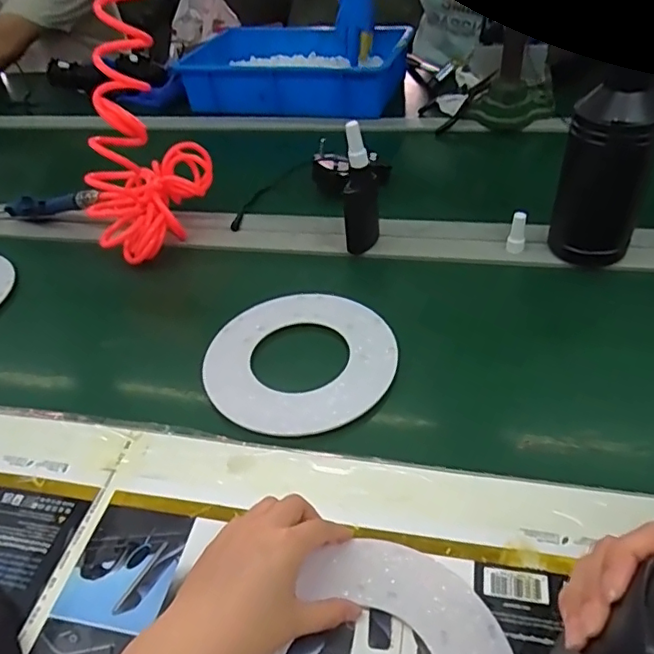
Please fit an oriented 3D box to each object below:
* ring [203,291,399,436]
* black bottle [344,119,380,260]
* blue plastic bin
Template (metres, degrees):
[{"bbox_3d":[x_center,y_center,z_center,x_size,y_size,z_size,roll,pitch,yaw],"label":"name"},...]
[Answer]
[{"bbox_3d":[-0.028,0.025,0.576,0.189,0.009,0.192,-4,42,3],"label":"ring"},{"bbox_3d":[0.041,-0.159,0.670,0.041,0.157,0.034,-1,42,6],"label":"black bottle"},{"bbox_3d":[-0.072,-0.501,1.132,0.446,0.112,0.259,7,44,15],"label":"blue plastic bin"}]

